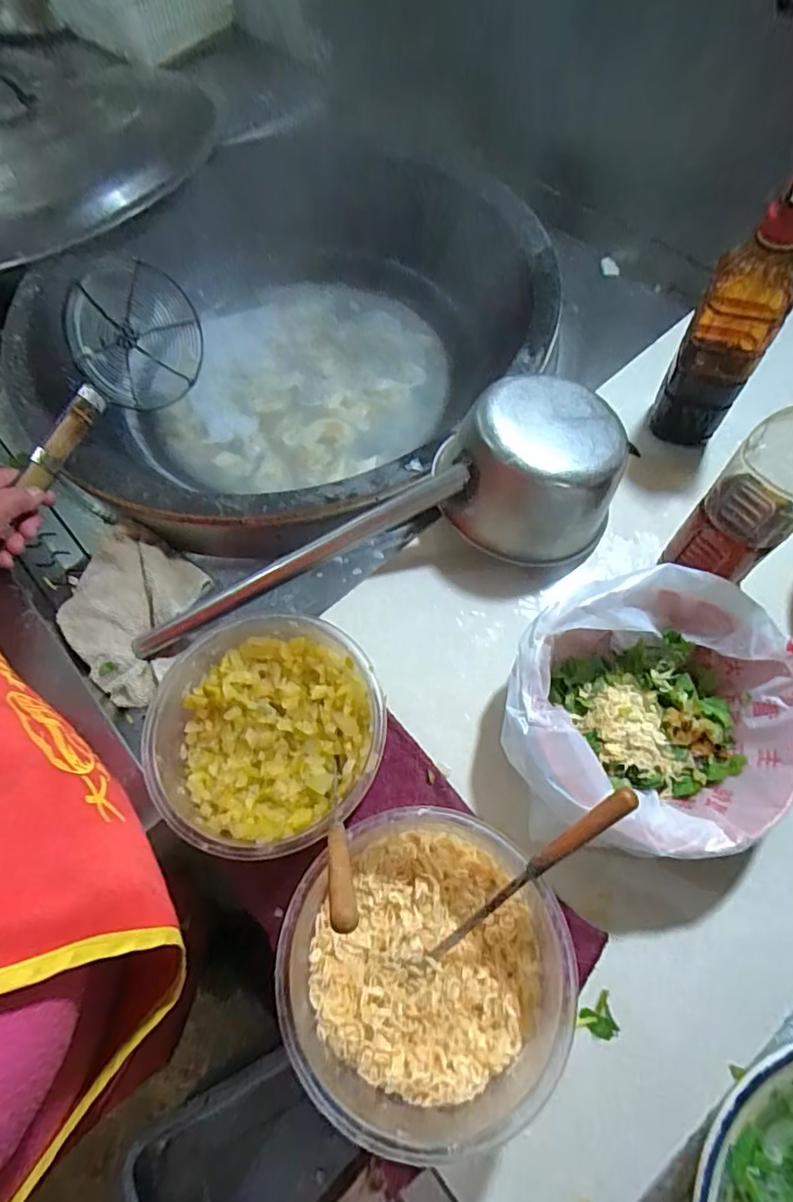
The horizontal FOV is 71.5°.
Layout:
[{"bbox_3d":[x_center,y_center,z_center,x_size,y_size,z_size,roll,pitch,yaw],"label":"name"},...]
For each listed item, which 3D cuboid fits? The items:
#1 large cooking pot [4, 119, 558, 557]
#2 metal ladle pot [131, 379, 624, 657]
[{"bbox_3d":[-0.129,-0.305,0.656,0.490,0.204,0.536,25,69,14],"label":"large cooking pot"},{"bbox_3d":[-0.030,-0.057,0.496,0.457,0.107,0.127,-20,65,11],"label":"metal ladle pot"}]

